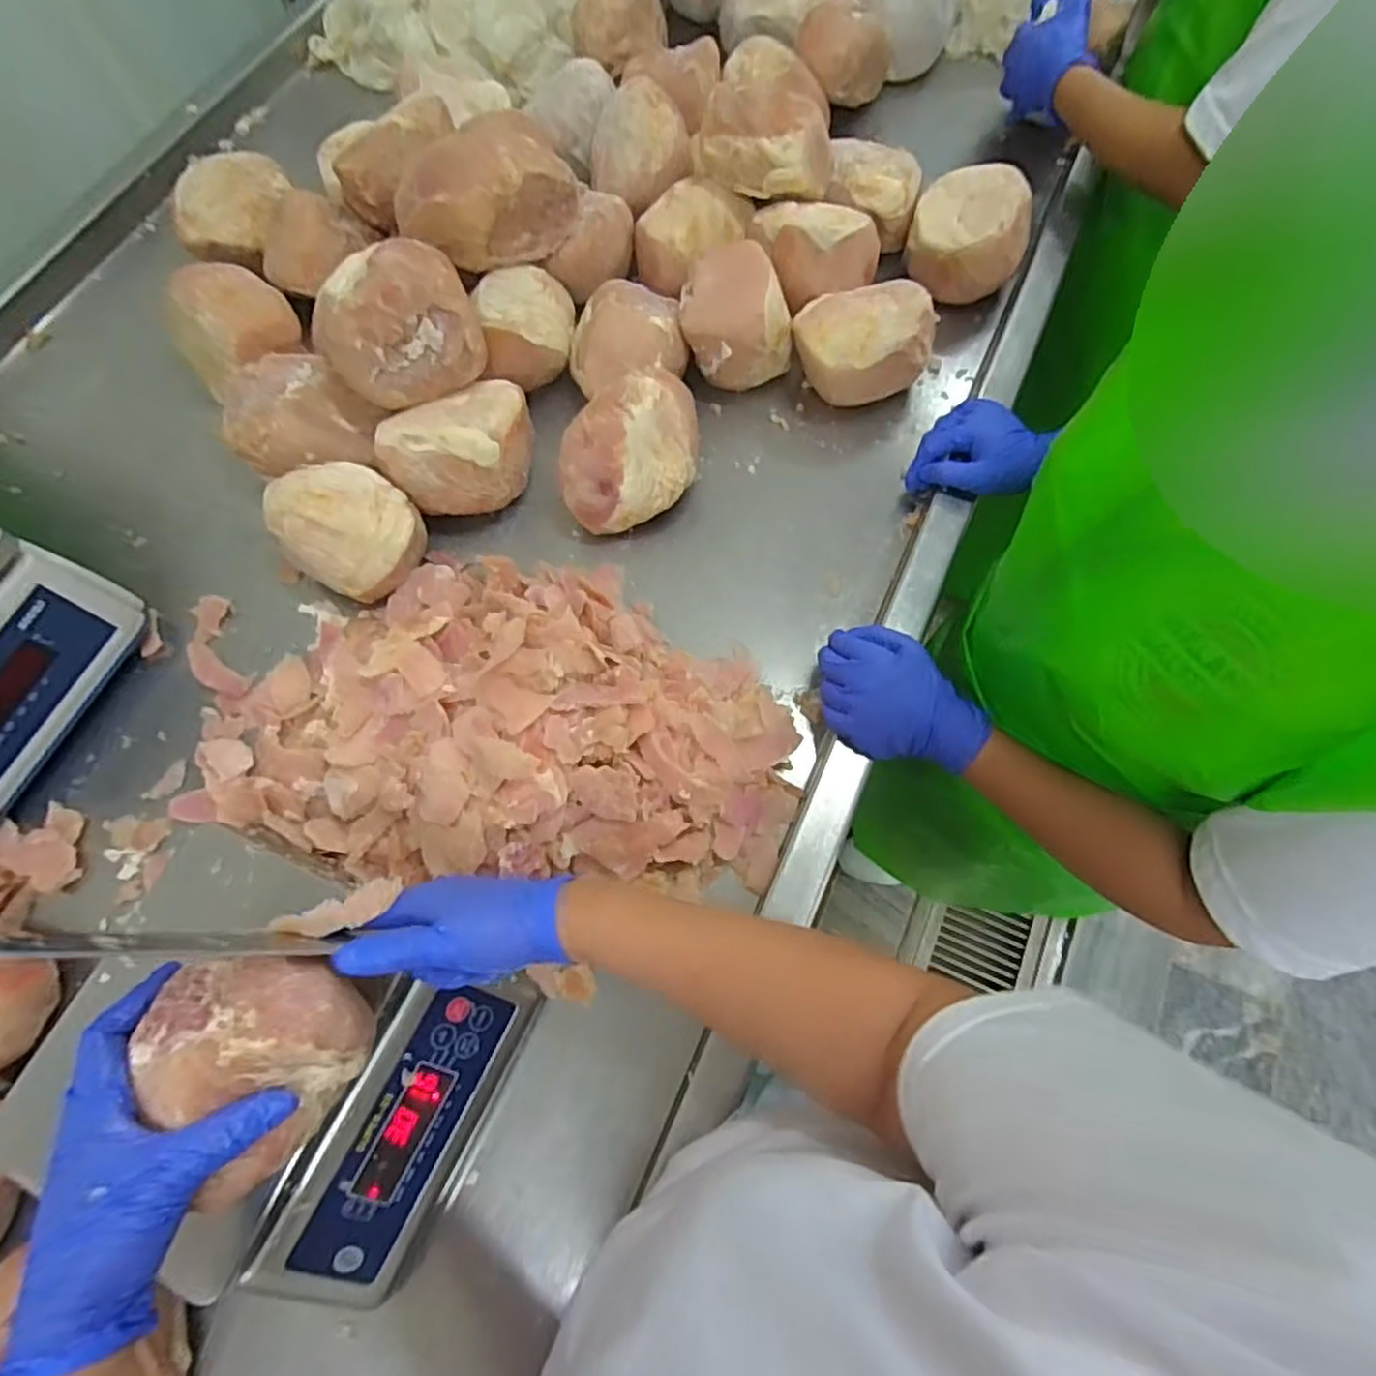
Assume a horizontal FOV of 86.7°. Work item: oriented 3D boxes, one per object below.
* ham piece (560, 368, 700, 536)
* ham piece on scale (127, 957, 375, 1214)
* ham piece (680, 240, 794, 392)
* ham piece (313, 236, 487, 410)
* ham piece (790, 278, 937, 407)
[{"bbox_3d":[-0.054,-0.217,0.691,0.138,0.098,0.111,-16,69,-6],"label":"ham piece"},{"bbox_3d":[-0.227,0.199,0.382,0.093,0.062,0.121,-1,68,0],"label":"ham piece on scale"},{"bbox_3d":[0.049,-0.372,0.727,0.110,0.096,0.095,0,68,1],"label":"ham piece"},{"bbox_3d":[-0.260,-0.325,0.657,0.134,0.101,0.093,-29,71,-11],"label":"ham piece"},{"bbox_3d":[0.172,-0.337,0.711,0.128,0.077,0.091,-7,68,-2],"label":"ham piece"}]

